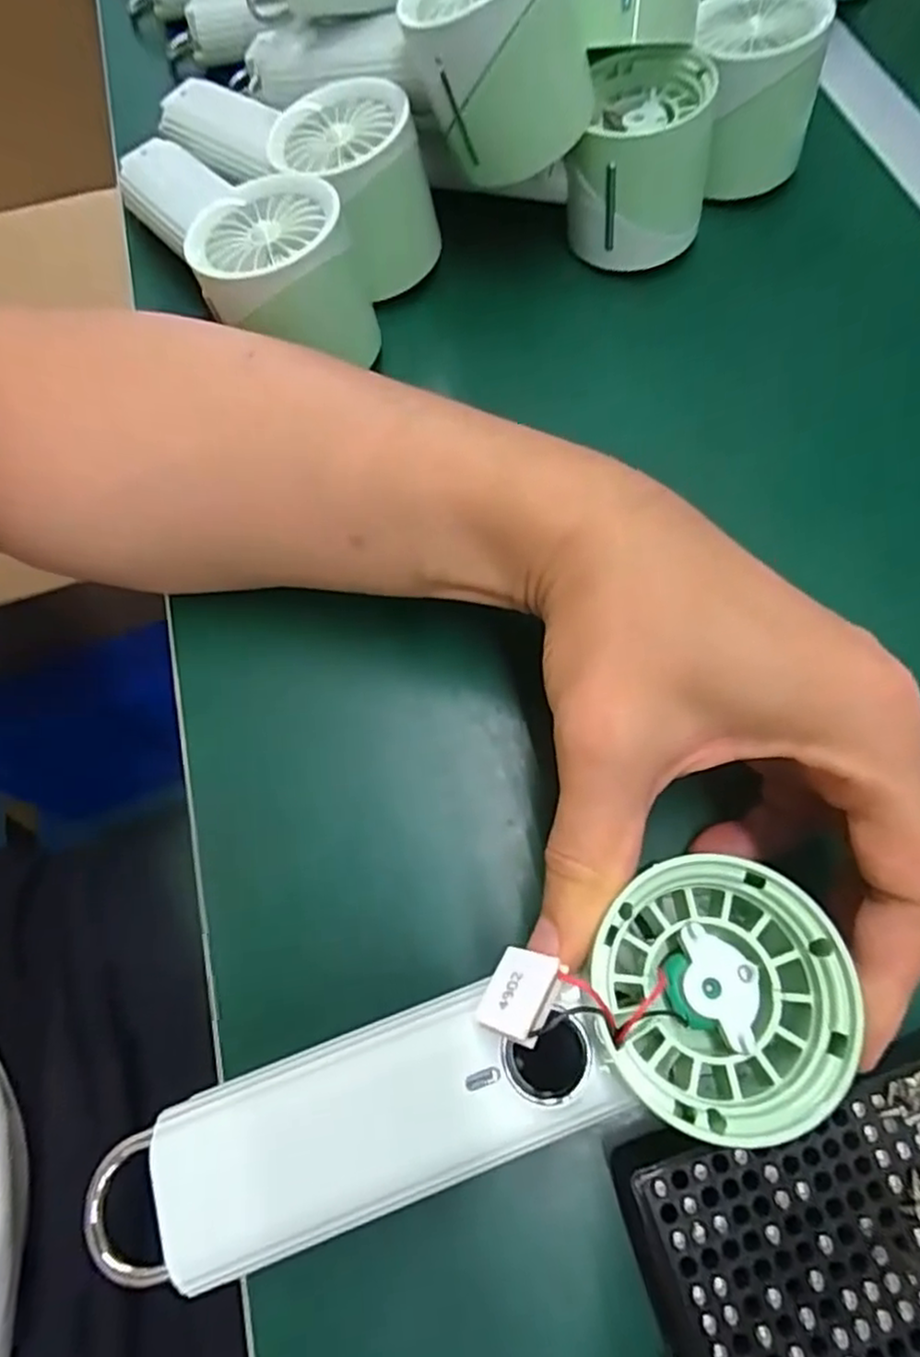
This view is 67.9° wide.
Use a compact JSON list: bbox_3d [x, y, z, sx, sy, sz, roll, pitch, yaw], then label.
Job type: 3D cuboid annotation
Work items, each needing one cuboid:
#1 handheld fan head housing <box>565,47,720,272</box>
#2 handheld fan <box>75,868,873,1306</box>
[{"bbox_3d":[0.082,-0.232,0.310,0.059,0.062,0.060,11,69,7],"label":"handheld fan head housing"},{"bbox_3d":[0.004,0.098,0.165,0.181,0.027,0.056,-20,68,-1],"label":"handheld fan"}]

